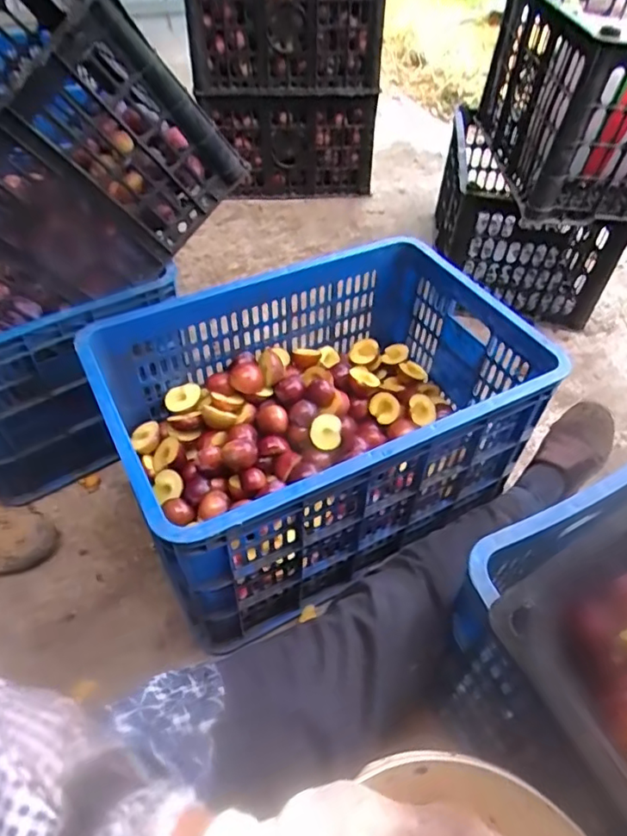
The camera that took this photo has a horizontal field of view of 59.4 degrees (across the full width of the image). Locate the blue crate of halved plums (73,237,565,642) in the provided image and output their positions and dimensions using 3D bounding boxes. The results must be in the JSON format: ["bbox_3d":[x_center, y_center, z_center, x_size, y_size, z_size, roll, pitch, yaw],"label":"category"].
[{"bbox_3d":[0.012,-0.018,0.765,0.532,0.229,0.377,-26,52,-22],"label":"blue crate of halved plums"}]

